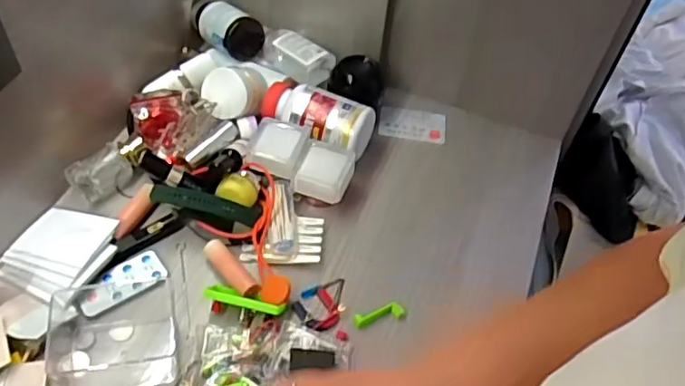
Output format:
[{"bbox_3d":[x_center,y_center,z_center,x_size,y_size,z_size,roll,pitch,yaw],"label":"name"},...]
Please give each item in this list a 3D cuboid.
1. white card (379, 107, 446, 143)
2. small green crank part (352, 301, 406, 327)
[{"bbox_3d":[0.090,-0.088,0.772,0.085,0.006,0.055,10,53,-3],"label":"white card"},{"bbox_3d":[0.036,0.119,0.590,0.051,0.004,0.018,-11,51,-16],"label":"small green crank part"}]

